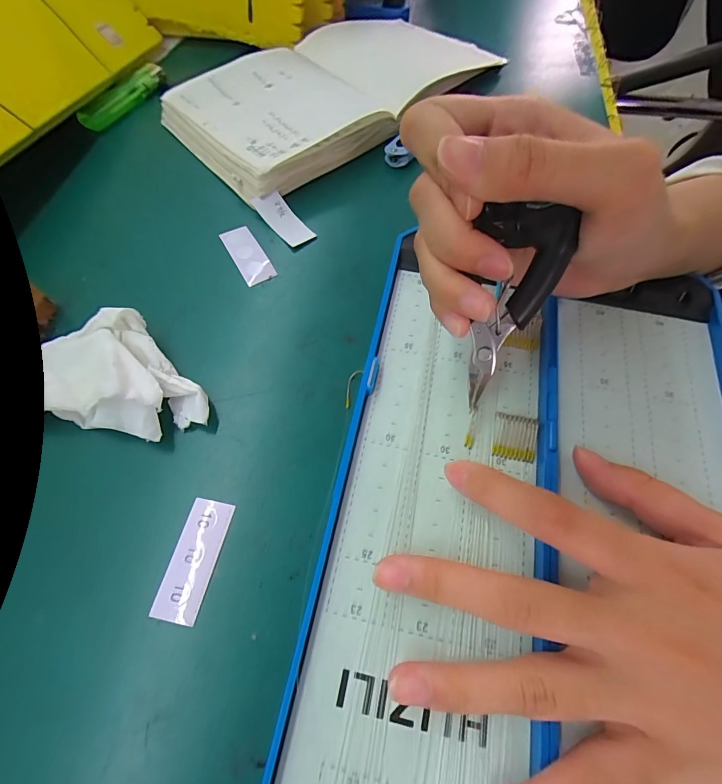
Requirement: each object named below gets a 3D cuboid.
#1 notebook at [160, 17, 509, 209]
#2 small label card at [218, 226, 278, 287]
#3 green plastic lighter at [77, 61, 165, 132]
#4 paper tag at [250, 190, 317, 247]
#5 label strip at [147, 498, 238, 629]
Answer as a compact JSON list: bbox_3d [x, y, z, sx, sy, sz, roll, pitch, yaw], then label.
[{"bbox_3d":[-0.018,-0.234,0.289,0.239,0.030,0.129,-36,71,-18],"label":"notebook"},{"bbox_3d":[-0.069,-0.083,0.227,0.018,0.004,0.046,-28,69,-15],"label":"small label card"},{"bbox_3d":[-0.178,-0.224,0.287,0.016,0.016,0.078,27,66,13],"label":"green plastic lighter"},{"bbox_3d":[-0.049,-0.110,0.237,0.018,0.009,0.044,-36,71,-18],"label":"paper tag"},{"bbox_3d":[-0.068,0.068,0.155,0.018,0.004,0.045,11,64,5],"label":"label strip"}]

